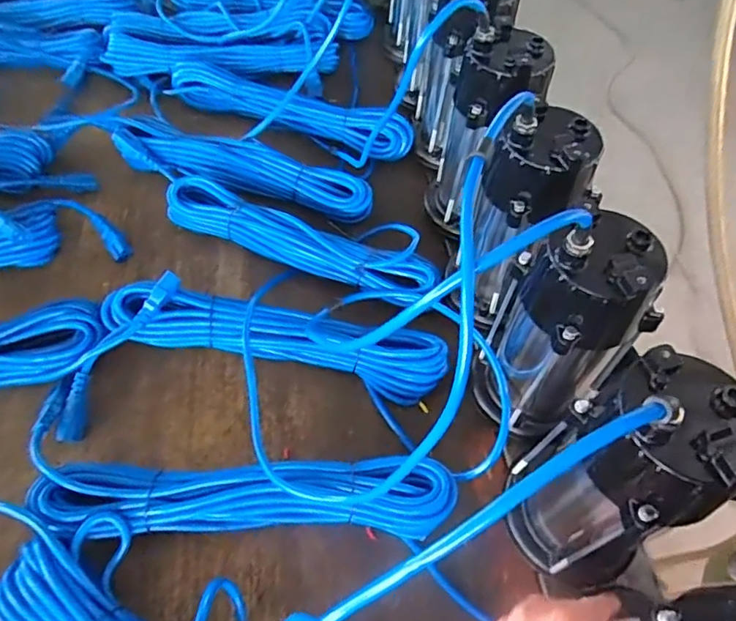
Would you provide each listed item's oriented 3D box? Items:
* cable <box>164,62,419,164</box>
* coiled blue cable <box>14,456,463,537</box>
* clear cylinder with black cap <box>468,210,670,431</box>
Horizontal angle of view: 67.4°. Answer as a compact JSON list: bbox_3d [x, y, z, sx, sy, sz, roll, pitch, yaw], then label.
[{"bbox_3d":[-0.114,-0.287,0.781,0.364,0.050,0.052,21,56,11],"label":"cable"},{"bbox_3d":[-0.099,0.161,0.478,0.346,0.056,0.067,0,55,-4],"label":"coiled blue cable"},{"bbox_3d":[0.159,0.020,0.465,0.080,0.225,0.085,2,55,-3],"label":"clear cylinder with black cap"}]

